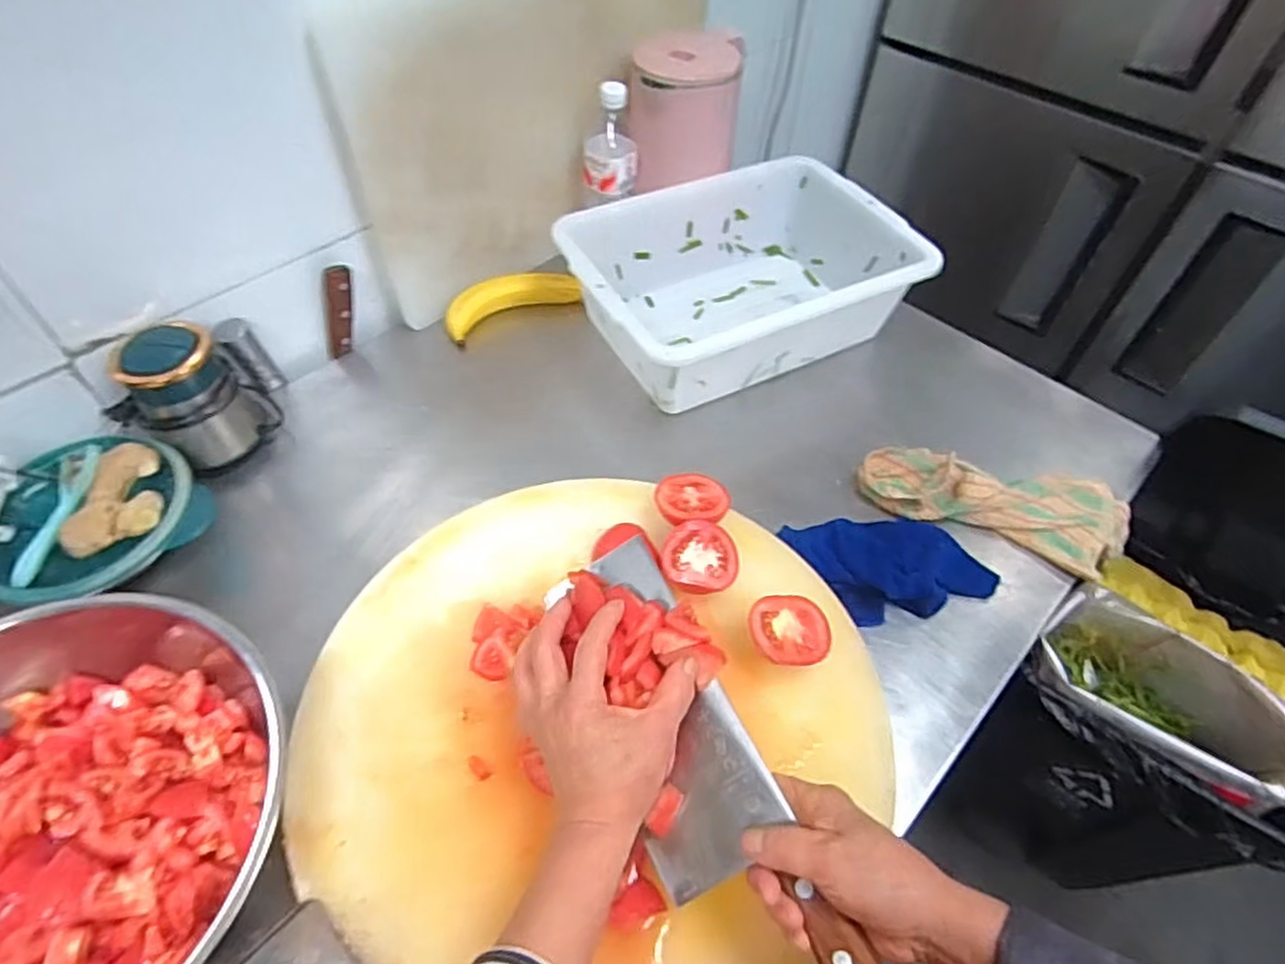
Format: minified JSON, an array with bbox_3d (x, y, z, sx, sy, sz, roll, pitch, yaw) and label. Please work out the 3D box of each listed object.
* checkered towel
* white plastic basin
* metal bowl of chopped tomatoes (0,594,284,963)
[{"bbox_3d":[0.369,0.014,0.738,0.264,0.032,0.126,23,55,15],"label":"checkered towel"},{"bbox_3d":[0.113,-0.250,0.886,0.394,0.123,0.268,-21,56,-17],"label":"white plastic basin"},{"bbox_3d":[-0.401,0.247,0.489,0.316,0.111,0.301,1,52,-1],"label":"metal bowl of chopped tomatoes"}]

